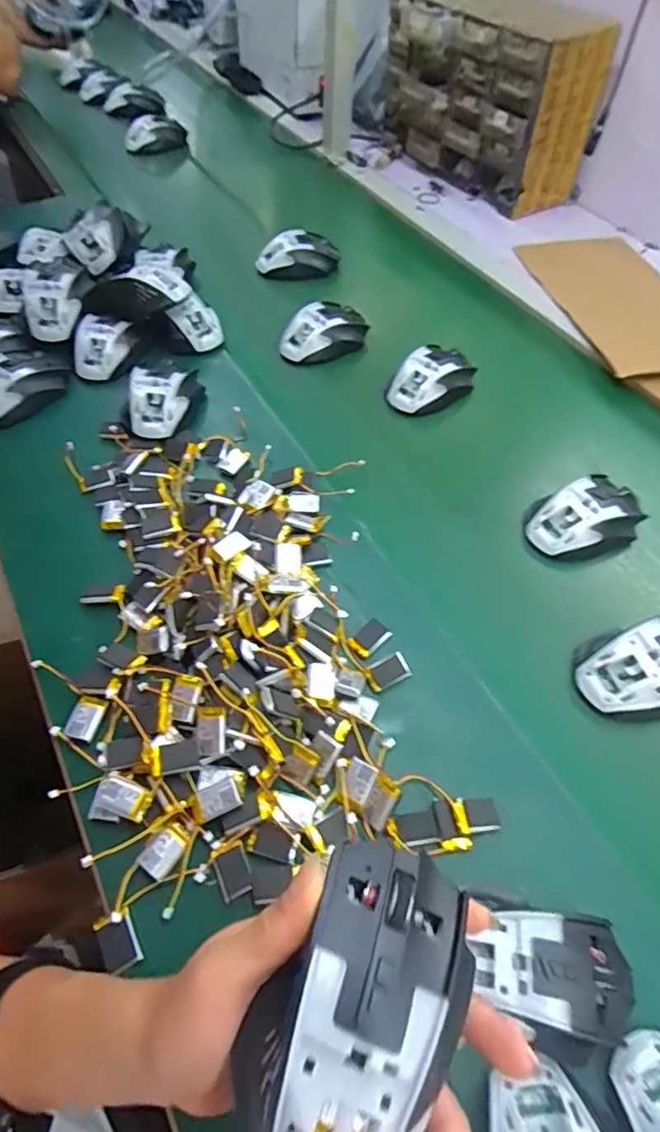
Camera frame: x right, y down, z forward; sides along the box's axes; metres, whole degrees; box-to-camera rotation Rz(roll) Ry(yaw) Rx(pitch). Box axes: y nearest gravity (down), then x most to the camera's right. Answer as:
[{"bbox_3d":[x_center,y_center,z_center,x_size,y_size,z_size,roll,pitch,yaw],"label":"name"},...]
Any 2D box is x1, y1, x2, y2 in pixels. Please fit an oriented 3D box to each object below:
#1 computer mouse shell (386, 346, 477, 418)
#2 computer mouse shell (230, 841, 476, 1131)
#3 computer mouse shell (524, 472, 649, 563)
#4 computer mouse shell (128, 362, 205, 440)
[{"bbox_3d":[0.118,-0.212,0.645,0.104,0.041,0.065,-32,62,-22],"label":"computer mouse shell"},{"bbox_3d":[0.012,0.164,0.210,0.066,0.034,0.107,26,57,15],"label":"computer mouse shell"},{"bbox_3d":[0.236,-0.042,0.533,0.103,0.038,0.077,-23,59,-17],"label":"computer mouse shell"},{"bbox_3d":[-0.174,-0.177,0.599,0.068,0.040,0.099,5,55,1],"label":"computer mouse shell"}]

